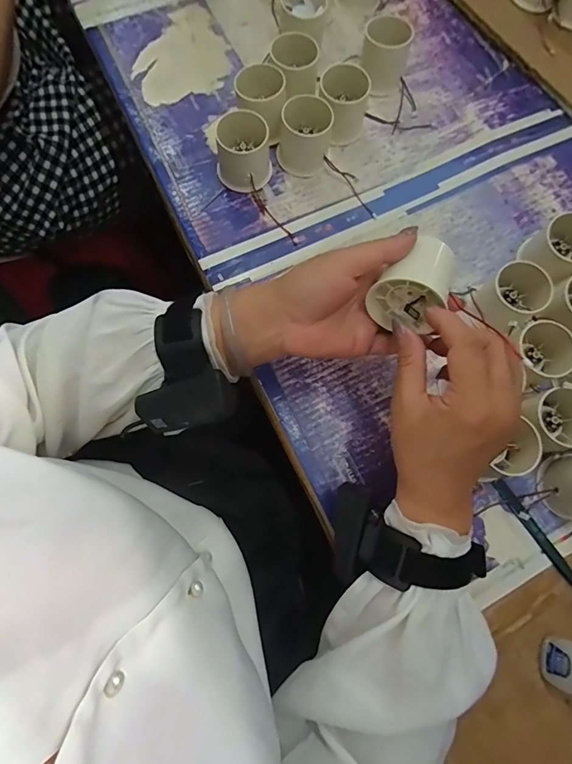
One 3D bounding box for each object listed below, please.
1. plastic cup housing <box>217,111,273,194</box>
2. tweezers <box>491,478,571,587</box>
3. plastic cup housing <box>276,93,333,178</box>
[{"bbox_3d":[-0.043,-0.230,0.413,0.054,0.048,0.055,-4,77,-2],"label":"plastic cup housing"},{"bbox_3d":[0.224,0.140,0.355,0.011,0.006,0.126,-33,80,-9],"label":"tweezers"},{"bbox_3d":[0.019,-0.254,0.421,0.051,0.048,0.055,16,77,2],"label":"plastic cup housing"}]

